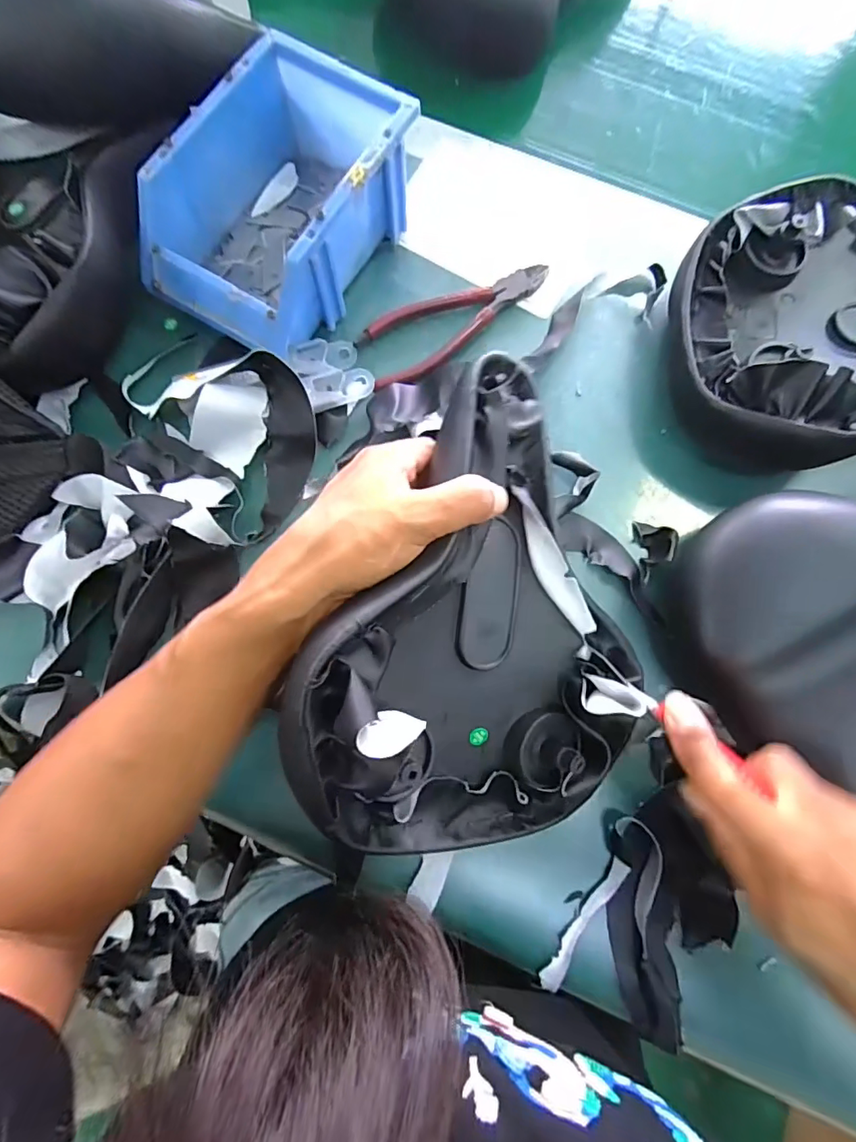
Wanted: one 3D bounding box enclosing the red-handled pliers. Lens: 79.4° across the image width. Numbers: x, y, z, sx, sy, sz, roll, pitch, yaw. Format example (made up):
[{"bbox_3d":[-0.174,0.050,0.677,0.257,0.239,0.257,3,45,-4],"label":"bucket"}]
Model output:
[{"bbox_3d":[0.020,-0.182,0.372,0.151,0.013,0.052,-33,80,-7],"label":"red-handled pliers"}]

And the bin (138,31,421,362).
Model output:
[{"bbox_3d":[-0.099,-0.245,0.350,0.121,0.075,0.173,28,79,6],"label":"bin"}]

